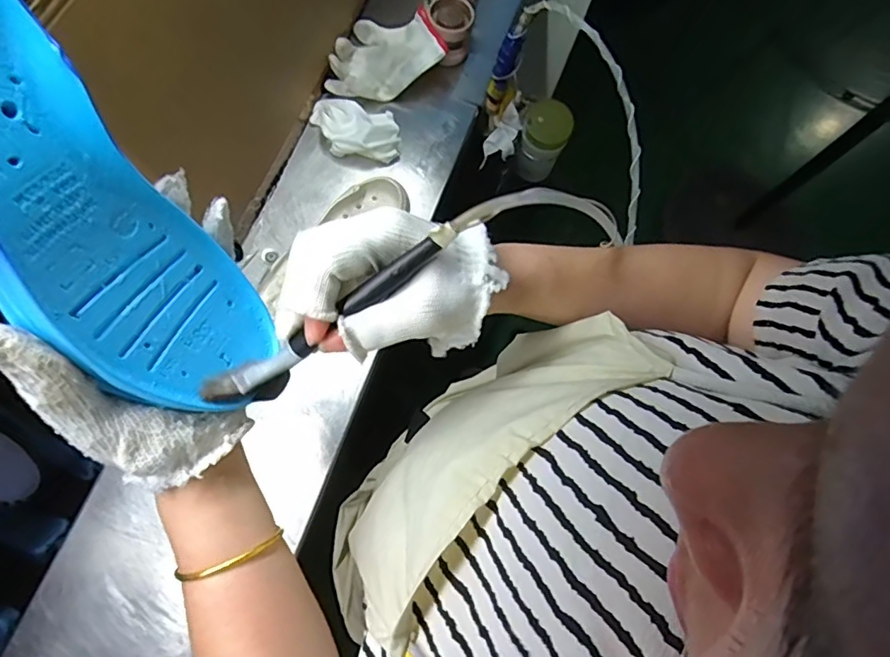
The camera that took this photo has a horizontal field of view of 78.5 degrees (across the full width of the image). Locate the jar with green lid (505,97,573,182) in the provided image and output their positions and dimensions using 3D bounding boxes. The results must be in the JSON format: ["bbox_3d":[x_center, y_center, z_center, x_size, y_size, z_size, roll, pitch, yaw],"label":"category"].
[{"bbox_3d":[0.160,-0.309,0.904,0.082,0.139,0.069,17,74,5],"label":"jar with green lid"}]

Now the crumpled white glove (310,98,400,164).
[{"bbox_3d":[-0.126,-0.275,0.759,0.125,0.050,0.080,6,74,2],"label":"crumpled white glove"}]

